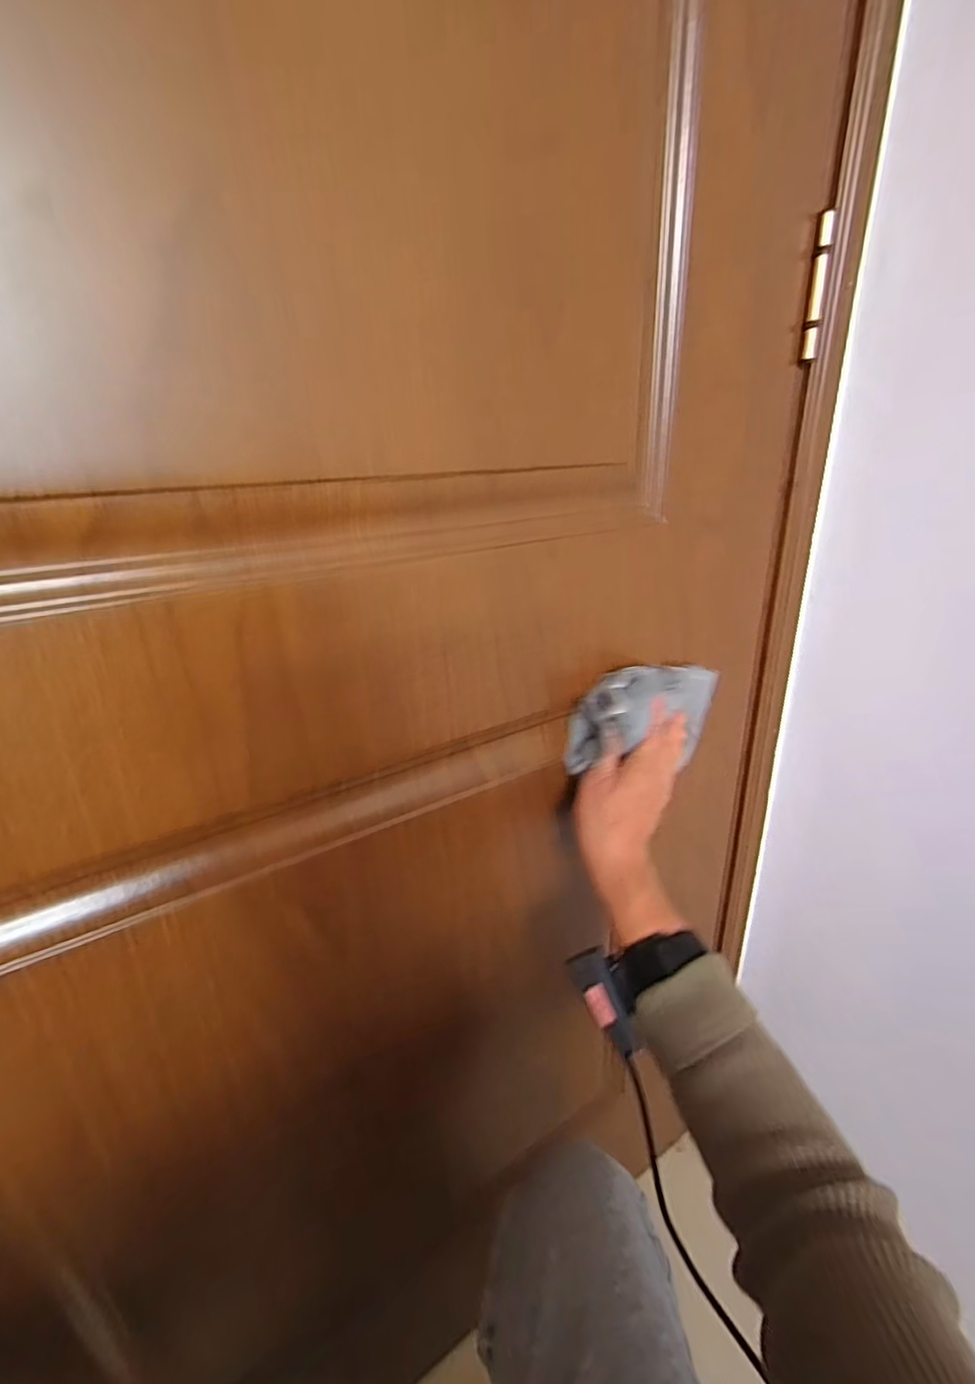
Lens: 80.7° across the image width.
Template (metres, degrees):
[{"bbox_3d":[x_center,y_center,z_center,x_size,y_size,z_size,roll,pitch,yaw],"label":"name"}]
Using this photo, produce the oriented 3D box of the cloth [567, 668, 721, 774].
[{"bbox_3d":[0.149,0.023,0.499,0.163,0.094,0.054,-5,20,-37],"label":"cloth"}]

